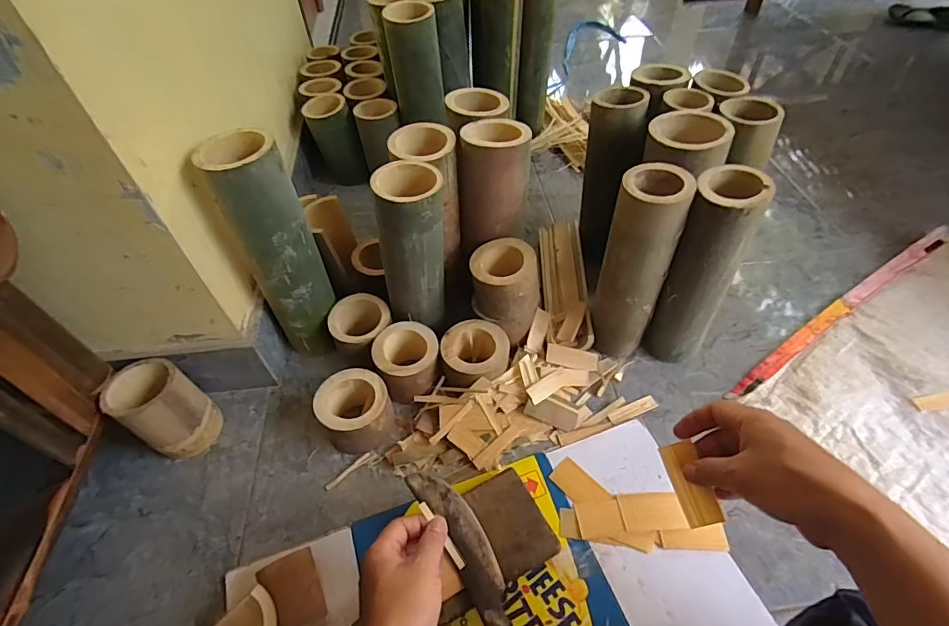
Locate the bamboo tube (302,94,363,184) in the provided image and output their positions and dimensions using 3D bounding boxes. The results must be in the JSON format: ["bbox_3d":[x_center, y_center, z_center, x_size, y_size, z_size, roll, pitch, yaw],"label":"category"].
[{"bbox_3d":[-0.288,-0.352,1.002,0.090,0.167,0.086,-18,50,-12],"label":"bamboo tube"}]

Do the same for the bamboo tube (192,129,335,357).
[{"bbox_3d":[-0.259,-0.078,0.646,0.091,0.300,0.108,-26,53,-18],"label":"bamboo tube"}]

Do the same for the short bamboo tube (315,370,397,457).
[{"bbox_3d":[-0.156,0.133,0.636,0.092,0.075,0.090,-16,50,-10],"label":"short bamboo tube"}]

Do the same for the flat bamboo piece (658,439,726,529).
[{"bbox_3d":[0.194,0.153,0.428,0.031,0.005,0.072,-26,74,26],"label":"flat bamboo piece"}]

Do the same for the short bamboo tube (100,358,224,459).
[{"bbox_3d":[-0.395,0.128,0.621,0.084,0.130,0.082,-2,49,2],"label":"short bamboo tube"}]

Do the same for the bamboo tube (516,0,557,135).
[{"bbox_3d":[0.125,-0.510,0.975,0.066,0.281,0.081,5,50,8],"label":"bamboo tube"}]

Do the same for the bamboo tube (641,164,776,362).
[{"bbox_3d":[0.299,-0.047,0.633,0.077,0.277,0.088,25,55,23],"label":"bamboo tube"}]

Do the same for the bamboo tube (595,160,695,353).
[{"bbox_3d":[0.212,-0.050,0.639,0.081,0.280,0.082,21,53,20],"label":"bamboo tube"}]

